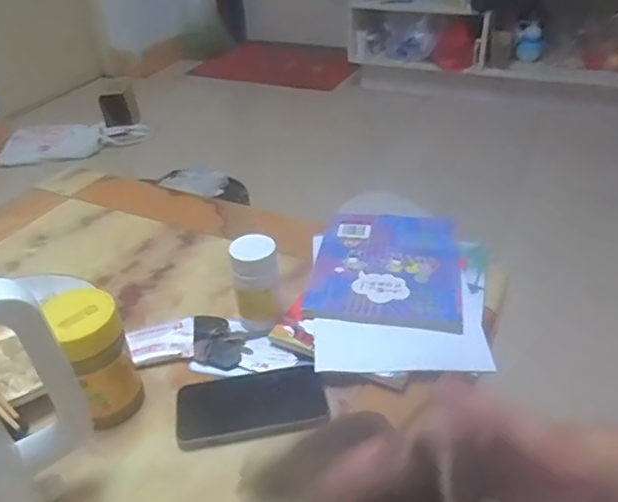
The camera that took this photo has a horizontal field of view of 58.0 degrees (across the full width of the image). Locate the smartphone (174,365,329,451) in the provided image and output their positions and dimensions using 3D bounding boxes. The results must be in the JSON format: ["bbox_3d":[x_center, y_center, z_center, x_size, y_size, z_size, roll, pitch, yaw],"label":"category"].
[{"bbox_3d":[-0.057,0.152,0.550,0.145,0.015,0.068,-9,36,-7],"label":"smartphone"}]

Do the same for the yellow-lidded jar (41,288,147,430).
[{"bbox_3d":[-0.201,0.102,0.538,0.057,0.127,0.060,-2,36,2],"label":"yellow-lidded jar"}]

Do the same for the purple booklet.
[{"bbox_3d":[0.099,0.015,0.702,0.177,0.015,0.218,4,36,10],"label":"purple booklet"}]

